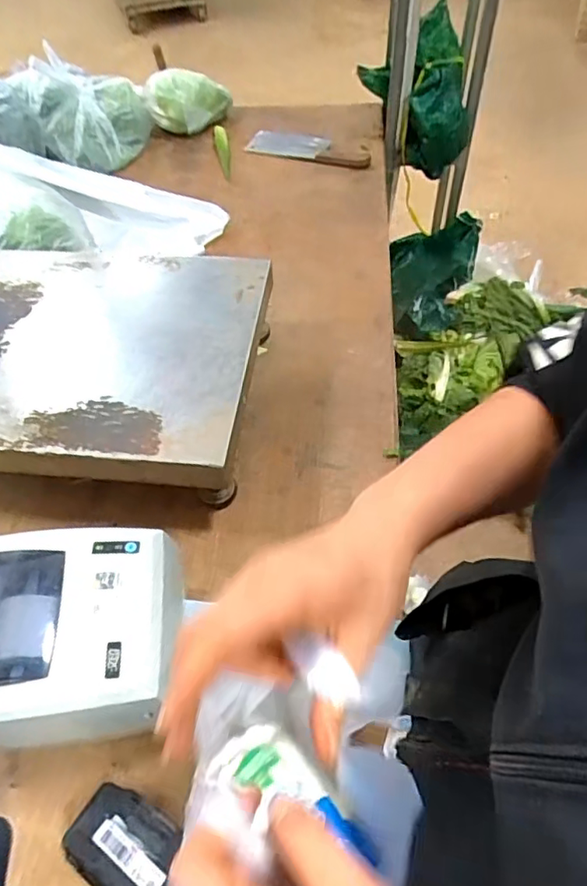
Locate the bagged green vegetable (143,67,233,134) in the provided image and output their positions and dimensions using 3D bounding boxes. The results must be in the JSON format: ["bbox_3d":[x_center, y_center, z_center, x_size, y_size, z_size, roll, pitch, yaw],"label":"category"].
[{"bbox_3d":[-0.241,-0.782,1.341,0.194,0.124,0.133,-11,54,-5],"label":"bagged green vegetable"}]

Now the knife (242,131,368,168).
[{"bbox_3d":[0.038,-0.672,1.315,0.285,0.026,0.104,12,55,11],"label":"knife"}]

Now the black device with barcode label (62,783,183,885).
[{"bbox_3d":[-0.156,0.389,0.551,0.118,0.019,0.078,27,59,20],"label":"black device with barcode label"}]

